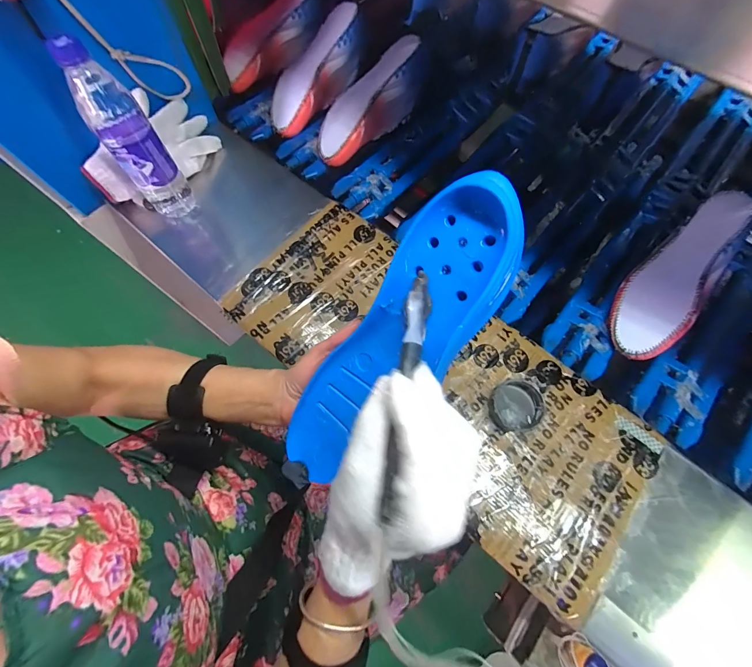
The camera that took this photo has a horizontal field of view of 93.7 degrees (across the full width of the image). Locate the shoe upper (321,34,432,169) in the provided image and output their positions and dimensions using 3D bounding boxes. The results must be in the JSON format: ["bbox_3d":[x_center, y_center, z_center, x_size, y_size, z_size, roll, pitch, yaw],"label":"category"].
[{"bbox_3d":[-0.008,-0.400,0.625,0.245,0.065,0.085,-45,74,0],"label":"shoe upper"}]

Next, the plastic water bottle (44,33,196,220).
[{"bbox_3d":[-0.313,-0.246,0.456,0.062,0.222,0.055,-39,73,-14],"label":"plastic water bottle"}]

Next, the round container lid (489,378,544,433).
[{"bbox_3d":[0.172,0.089,0.437,0.062,0.018,0.058,-16,69,-6],"label":"round container lid"}]

